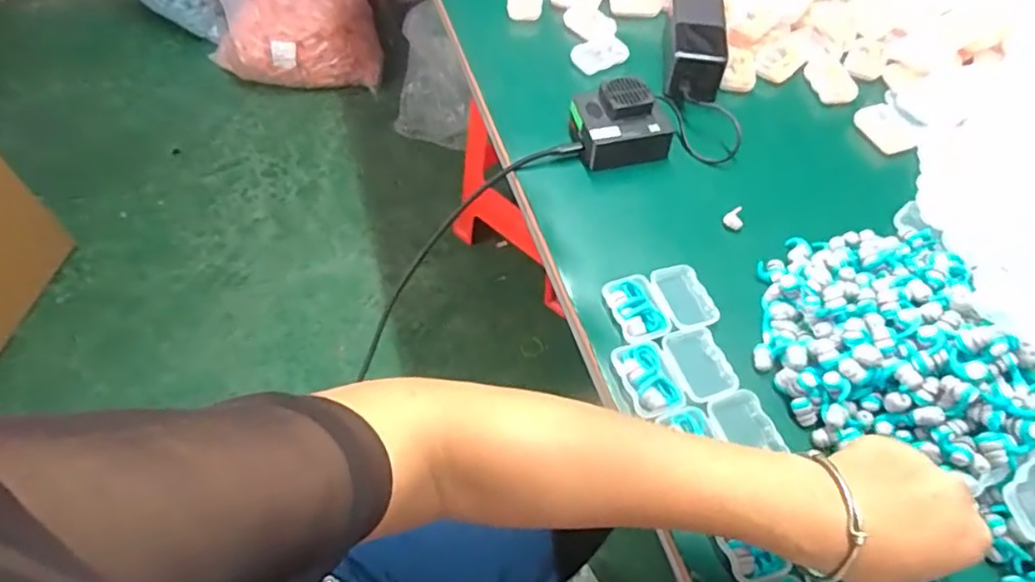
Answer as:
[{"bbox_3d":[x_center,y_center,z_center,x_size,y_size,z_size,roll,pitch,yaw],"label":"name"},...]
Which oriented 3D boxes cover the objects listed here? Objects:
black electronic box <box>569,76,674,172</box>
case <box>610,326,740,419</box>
[{"bbox_3d":[0.094,-0.155,0.570,0.082,0.050,0.067,-8,55,-7],"label":"black electronic box"},{"bbox_3d":[0.111,0.055,0.438,0.078,0.010,0.055,-15,56,-12],"label":"case"}]

